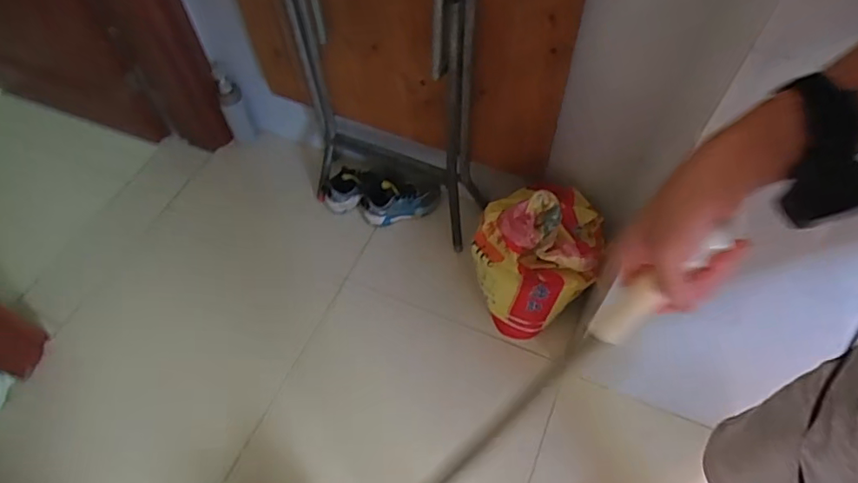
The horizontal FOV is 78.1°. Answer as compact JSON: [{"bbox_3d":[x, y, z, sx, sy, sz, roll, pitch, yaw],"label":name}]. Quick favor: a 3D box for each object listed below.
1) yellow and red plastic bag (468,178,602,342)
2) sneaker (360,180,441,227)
[{"bbox_3d":[0.258,0.019,1.209,0.295,0.347,0.245,-35,62,-20],"label":"yellow and red plastic bag"},{"bbox_3d":[-0.080,-0.113,1.443,0.212,0.084,0.104,-14,57,-7],"label":"sneaker"}]

